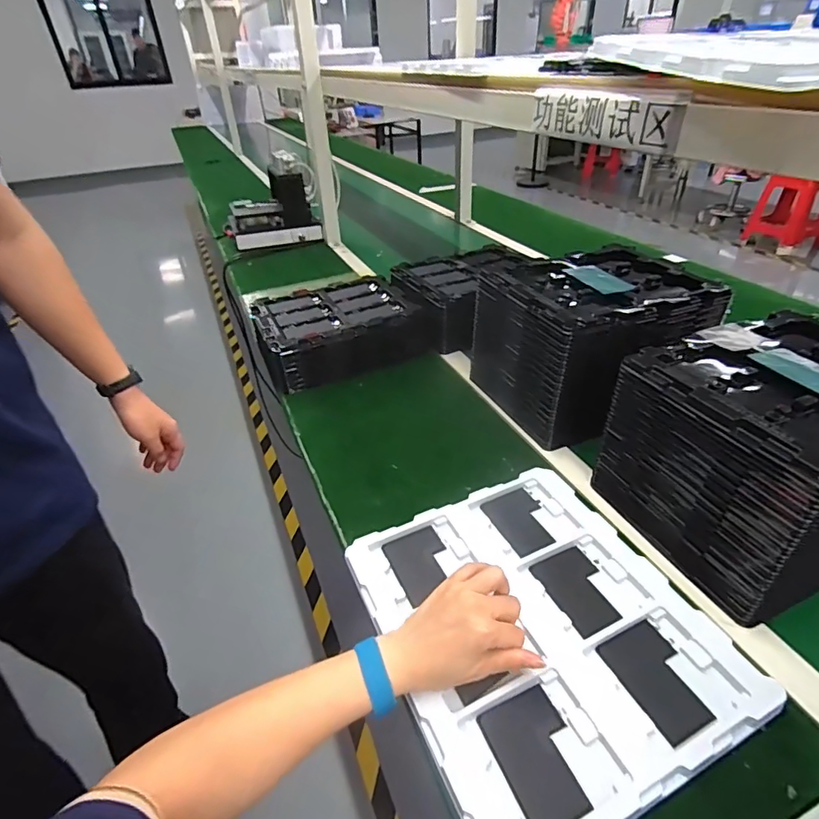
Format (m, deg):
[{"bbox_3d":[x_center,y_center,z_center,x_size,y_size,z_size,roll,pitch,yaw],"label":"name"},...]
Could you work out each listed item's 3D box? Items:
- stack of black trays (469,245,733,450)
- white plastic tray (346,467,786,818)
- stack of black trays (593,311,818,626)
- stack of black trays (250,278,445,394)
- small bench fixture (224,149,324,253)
[{"bbox_3d":[0.268,-0.101,0.730,0.270,0.195,0.245,-17,39,-17],"label":"stack of black trays"},{"bbox_3d":[0.118,0.202,0.471,0.278,0.014,0.314,-19,39,-19],"label":"white plastic tray"},{"bbox_3d":[0.385,0.041,0.523,0.261,0.185,0.216,-18,39,-18],"label":"stack of black trays"},{"bbox_3d":[-0.121,-0.154,0.923,0.300,0.090,0.219,-15,38,-15],"label":"stack of black trays"},{"bbox_3d":[-0.413,-0.603,1.441,0.267,0.234,0.173,-17,38,-17],"label":"small bench fixture"}]

